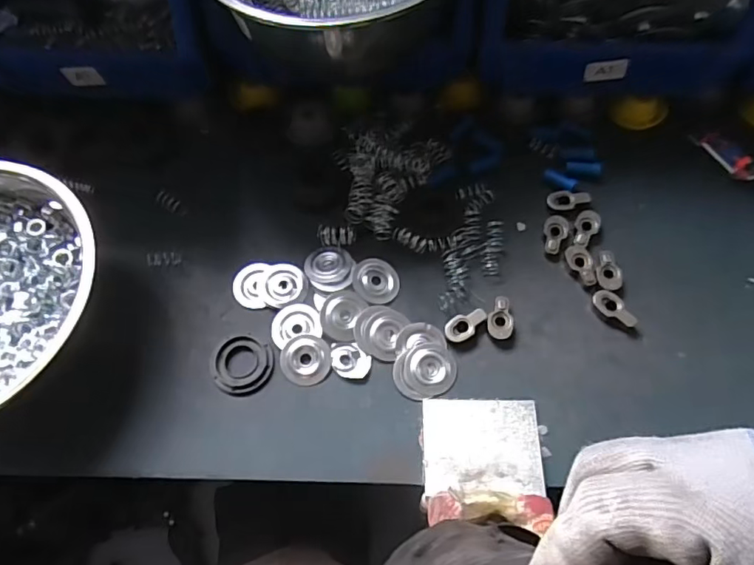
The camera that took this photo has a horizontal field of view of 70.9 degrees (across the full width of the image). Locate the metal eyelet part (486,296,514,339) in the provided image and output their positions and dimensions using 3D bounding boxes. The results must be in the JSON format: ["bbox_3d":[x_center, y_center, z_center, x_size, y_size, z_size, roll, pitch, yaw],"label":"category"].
[{"bbox_3d":[0.088,0.025,0.379,0.019,0.007,0.032,5,66,4],"label":"metal eyelet part"}]

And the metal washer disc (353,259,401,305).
[{"bbox_3d":[0.000,-0.001,0.393,0.034,0.004,0.035,-2,66,1],"label":"metal washer disc"}]

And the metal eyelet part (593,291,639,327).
[{"bbox_3d":[0.170,0.019,0.377,0.017,0.004,0.034,-38,62,-11],"label":"metal eyelet part"}]

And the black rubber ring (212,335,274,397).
[{"bbox_3d":[-0.095,0.059,0.373,0.043,0.004,0.040,-1,66,2],"label":"black rubber ring"}]

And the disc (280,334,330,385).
[{"bbox_3d":[-0.050,0.054,0.373,0.035,0.004,0.034,-1,66,2],"label":"disc"}]

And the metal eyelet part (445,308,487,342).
[{"bbox_3d":[0.064,0.031,0.377,0.032,0.005,0.018,-24,68,-9],"label":"metal eyelet part"}]

